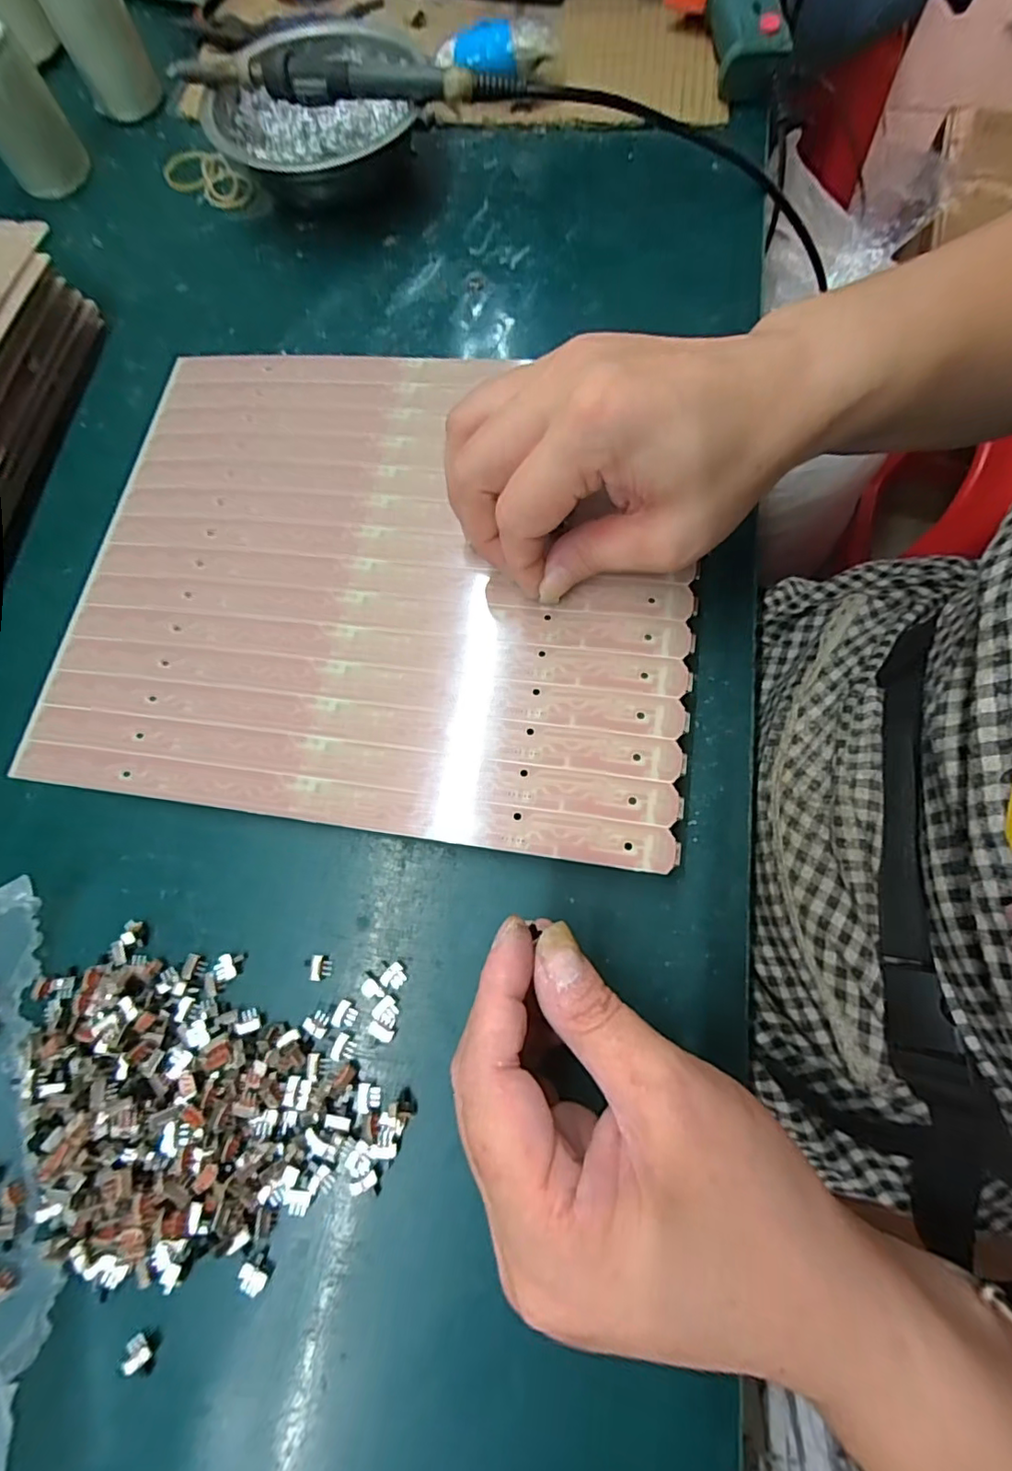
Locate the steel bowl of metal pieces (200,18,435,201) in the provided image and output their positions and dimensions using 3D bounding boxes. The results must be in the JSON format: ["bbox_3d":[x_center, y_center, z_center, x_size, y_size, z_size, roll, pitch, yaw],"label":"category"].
[{"bbox_3d":[-0.102,-0.349,0.329,0.121,0.045,0.115,0,73,2],"label":"steel bowl of metal pieces"}]

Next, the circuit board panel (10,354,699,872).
[{"bbox_3d":[-0.062,-0.077,0.260,0.283,0.004,0.234,7,74,8],"label":"circuit board panel"}]

